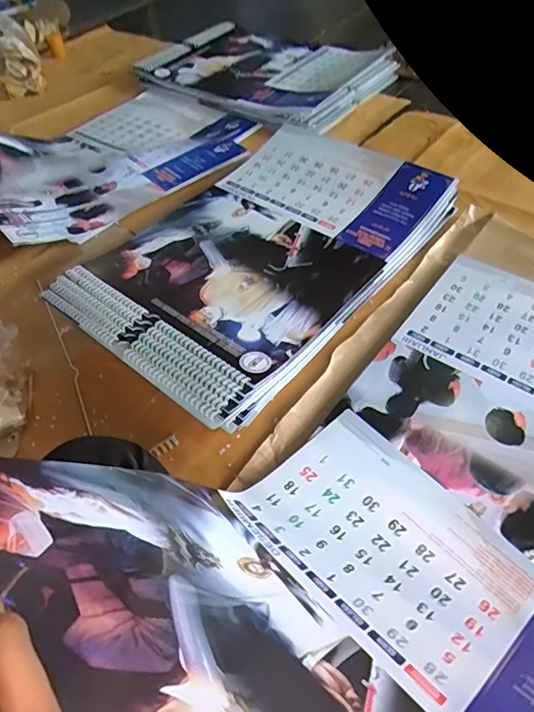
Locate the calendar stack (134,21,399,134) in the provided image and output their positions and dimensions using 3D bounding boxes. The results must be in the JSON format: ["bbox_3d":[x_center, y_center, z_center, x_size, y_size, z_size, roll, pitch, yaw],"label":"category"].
[{"bbox_3d":[-0.012,-0.758,1.271,0.606,0.050,0.409,30,59,27],"label":"calendar stack"}]

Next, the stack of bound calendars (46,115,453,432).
[{"bbox_3d":[-0.002,-0.184,0.793,0.390,0.054,0.615,33,61,26],"label":"stack of bound calendars"}]

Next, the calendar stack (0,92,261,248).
[{"bbox_3d":[-0.345,-0.461,1.023,0.570,0.110,0.418,-36,56,-22],"label":"calendar stack"}]

